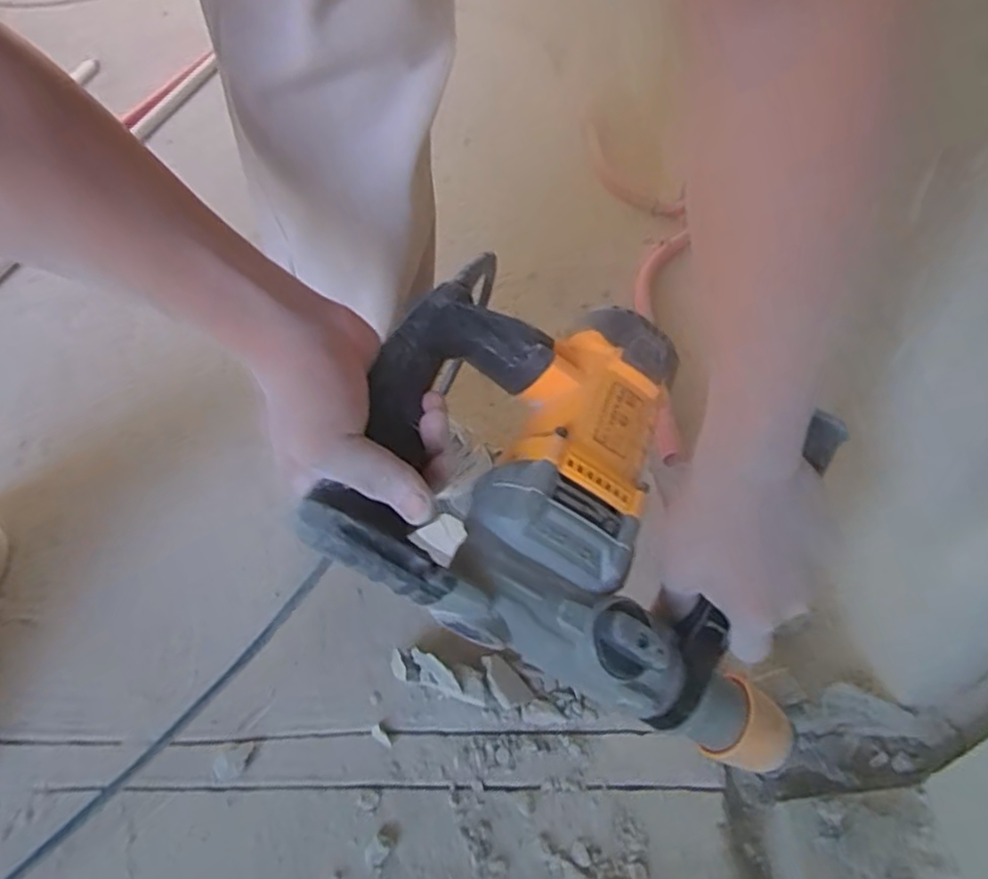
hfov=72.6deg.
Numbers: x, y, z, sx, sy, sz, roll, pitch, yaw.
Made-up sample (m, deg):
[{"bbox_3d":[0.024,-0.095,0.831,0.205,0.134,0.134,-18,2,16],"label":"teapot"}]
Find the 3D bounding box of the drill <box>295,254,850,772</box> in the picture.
[{"bbox_3d":[0.064,0.047,0.454,0.337,0.125,0.232,26,67,-11],"label":"drill"}]

